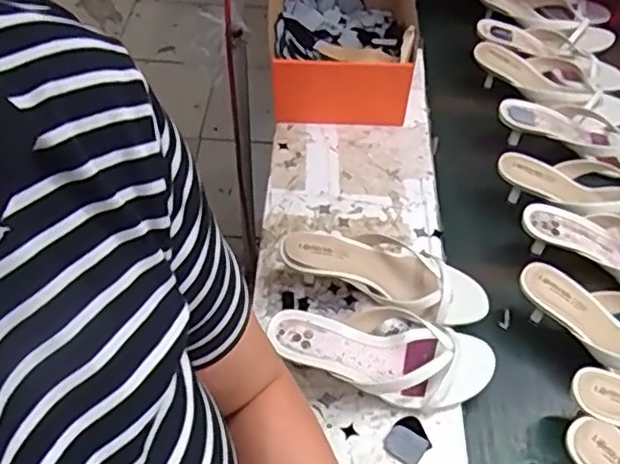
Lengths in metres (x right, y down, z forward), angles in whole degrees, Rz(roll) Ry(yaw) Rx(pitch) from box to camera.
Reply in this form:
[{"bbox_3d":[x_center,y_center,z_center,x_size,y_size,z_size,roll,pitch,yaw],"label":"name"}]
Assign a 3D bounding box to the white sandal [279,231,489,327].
[{"bbox_3d":[0.089,0.048,0.716,0.229,0.058,0.090,16,51,7],"label":"white sandal"}]

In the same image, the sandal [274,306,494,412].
[{"bbox_3d":[0.075,0.125,0.651,0.223,0.057,0.089,10,51,7],"label":"sandal"}]

